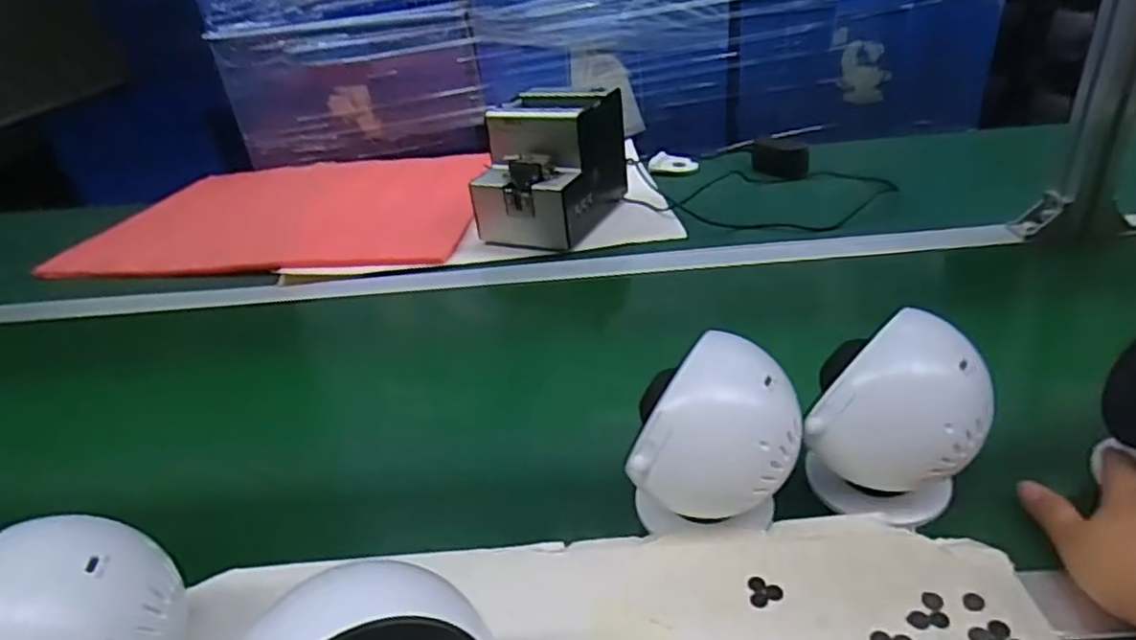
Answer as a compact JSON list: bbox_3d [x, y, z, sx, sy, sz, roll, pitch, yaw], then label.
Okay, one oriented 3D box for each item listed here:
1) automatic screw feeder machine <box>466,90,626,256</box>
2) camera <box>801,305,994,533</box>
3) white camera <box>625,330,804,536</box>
[{"bbox_3d":[-0.023,-0.188,0.843,0.125,0.147,0.180,9,33,23],"label":"automatic screw feeder machine"},{"bbox_3d":[0.193,0.063,0.403,0.084,0.114,0.079,14,35,30],"label":"camera"},{"bbox_3d":[0.086,0.078,0.394,0.082,0.117,0.076,8,32,21],"label":"white camera"}]

